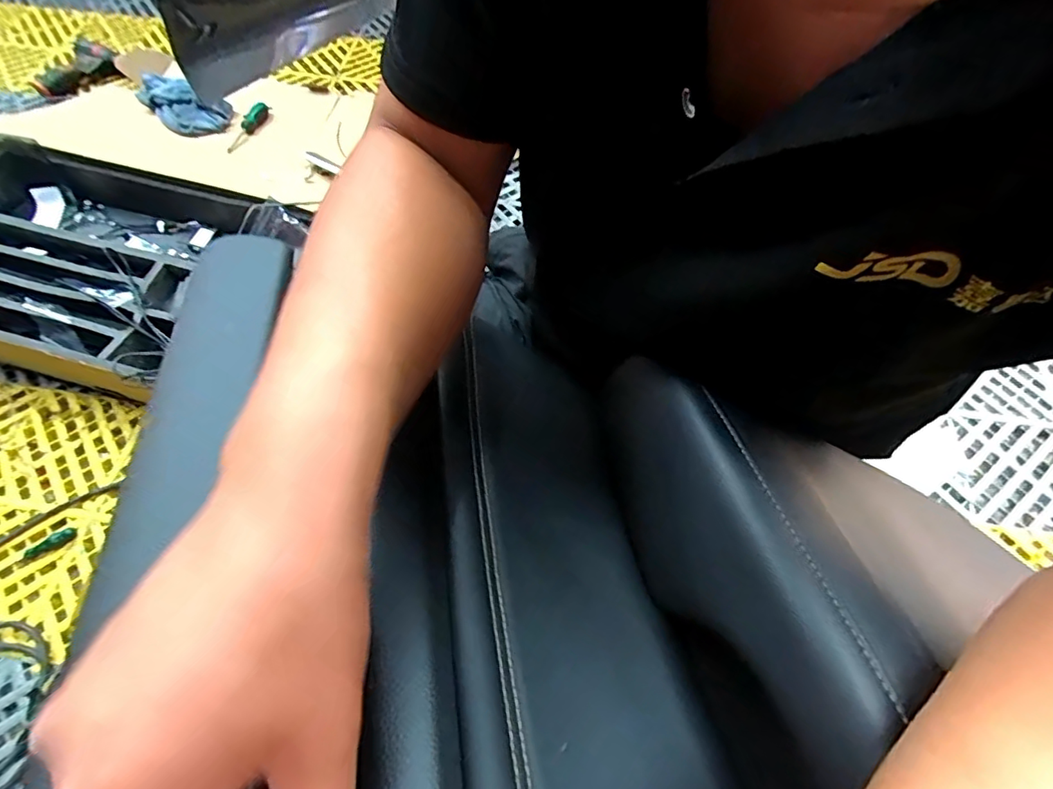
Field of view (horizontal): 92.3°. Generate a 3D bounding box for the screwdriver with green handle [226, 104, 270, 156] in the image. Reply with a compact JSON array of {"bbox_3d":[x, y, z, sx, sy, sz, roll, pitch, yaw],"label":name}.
[{"bbox_3d":[-0.670,-0.647,1.219,0.025,0.037,0.170,12,64,4],"label":"screwdriver with green handle"}]

